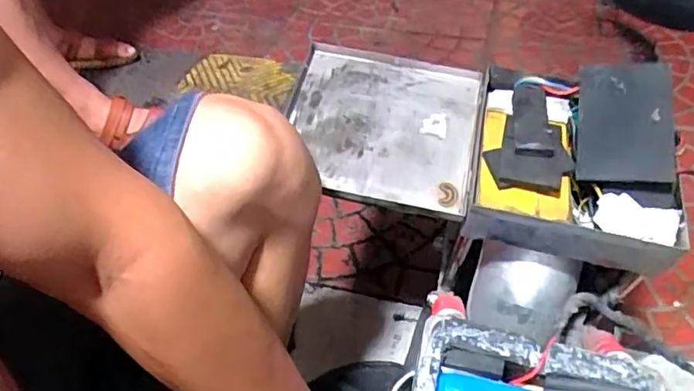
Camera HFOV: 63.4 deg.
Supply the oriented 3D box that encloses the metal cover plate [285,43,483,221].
[{"bbox_3d":[0.037,-0.076,0.589,0.190,0.029,0.200,7,55,12],"label":"metal cover plate"}]

